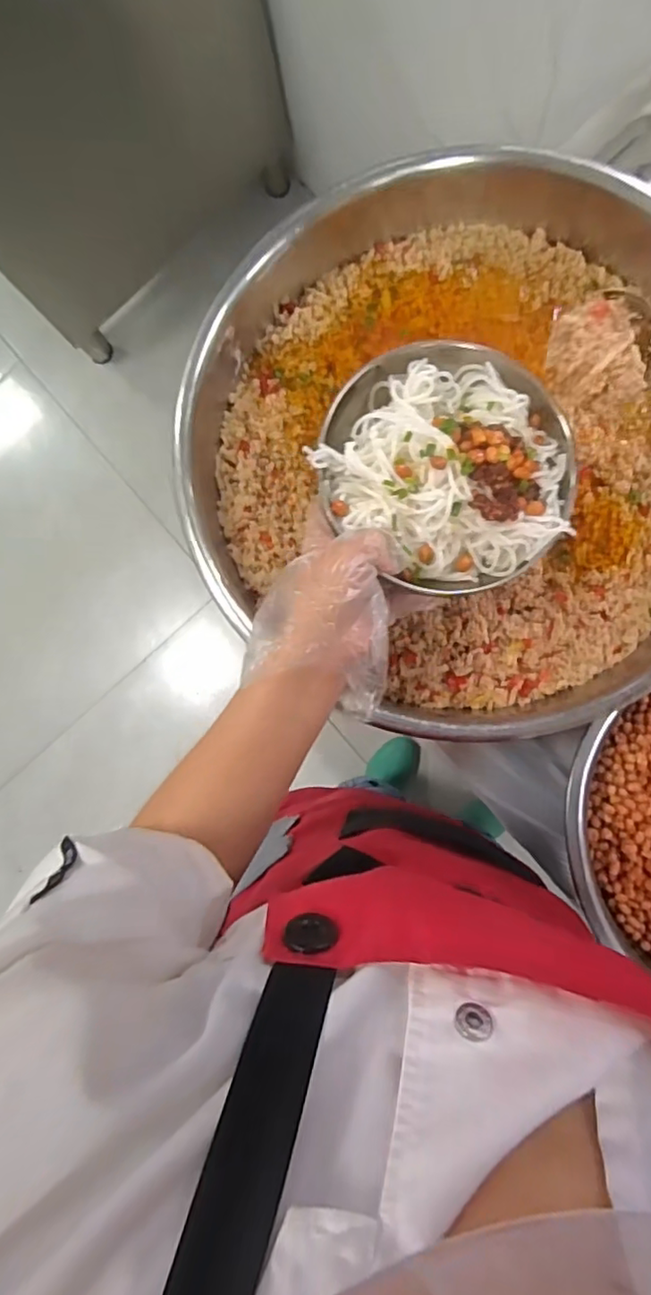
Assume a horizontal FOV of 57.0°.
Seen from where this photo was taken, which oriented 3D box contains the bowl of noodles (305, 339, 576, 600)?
[{"bbox_3d":[0.082,-0.125,0.409,0.166,0.053,0.169,0,86,7],"label":"bowl of noodles"}]

